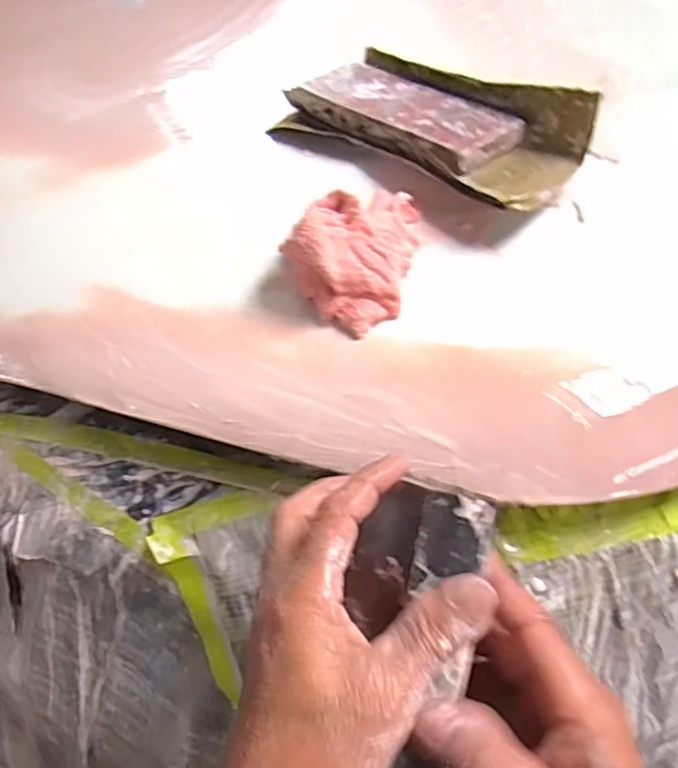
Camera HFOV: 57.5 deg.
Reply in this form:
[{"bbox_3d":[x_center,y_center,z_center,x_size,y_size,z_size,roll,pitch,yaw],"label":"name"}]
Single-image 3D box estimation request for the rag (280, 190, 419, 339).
[{"bbox_3d":[0.011,-0.097,0.420,0.080,0.052,0.126,14,43,8],"label":"rag"}]

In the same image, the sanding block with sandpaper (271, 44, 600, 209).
[{"bbox_3d":[0.069,-0.213,0.486,0.243,0.052,0.124,34,49,27],"label":"sanding block with sandpaper"}]

